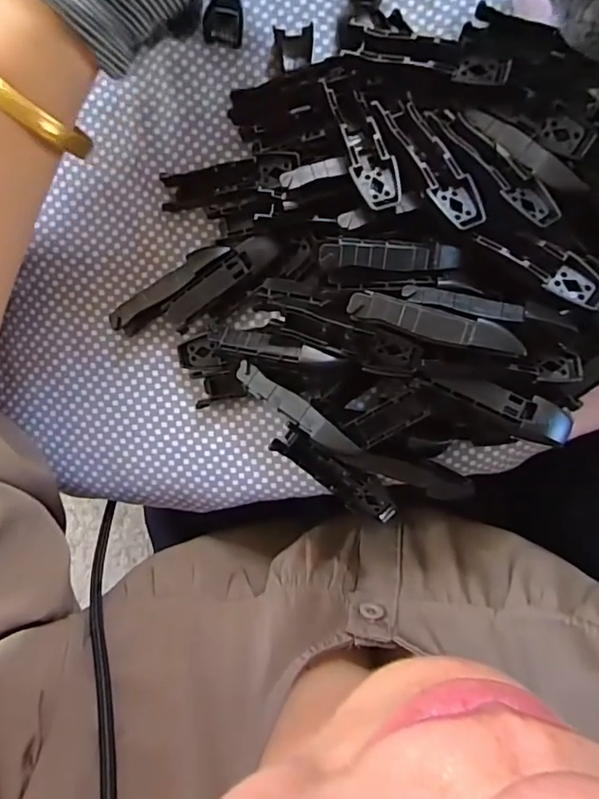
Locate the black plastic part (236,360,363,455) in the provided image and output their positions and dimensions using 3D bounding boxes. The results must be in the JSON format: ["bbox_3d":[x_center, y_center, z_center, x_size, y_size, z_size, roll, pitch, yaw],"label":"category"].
[{"bbox_3d":[-0.002,0.005,0.249,0.068,0.004,0.011,35,98,23],"label":"black plastic part"}]

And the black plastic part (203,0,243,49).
[{"bbox_3d":[-0.037,-0.186,0.271,0.019,0.006,0.022,10,96,6],"label":"black plastic part"}]

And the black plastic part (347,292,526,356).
[{"bbox_3d":[0.052,-0.029,0.214,0.066,0.008,0.012,16,96,6],"label":"black plastic part"}]

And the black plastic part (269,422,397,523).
[{"bbox_3d":[0.018,0.038,0.279,0.068,0.010,0.017,37,98,3],"label":"black plastic part"}]

